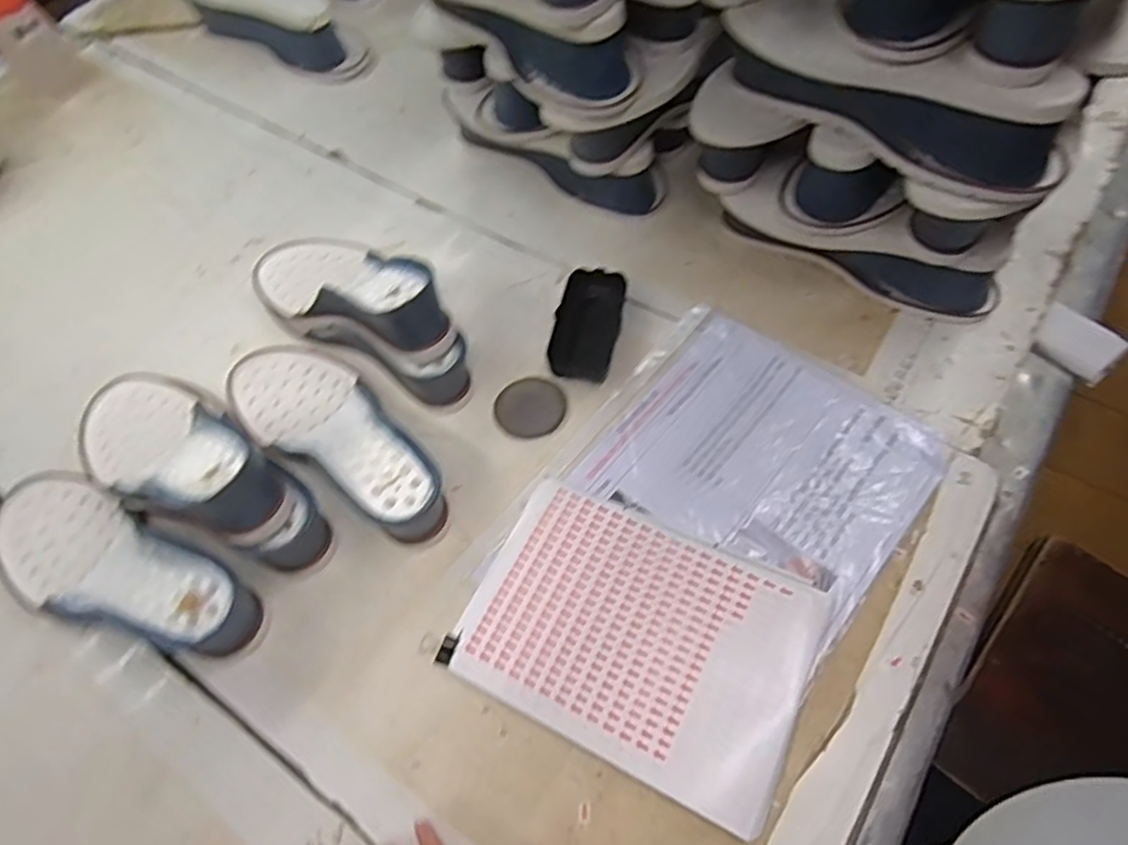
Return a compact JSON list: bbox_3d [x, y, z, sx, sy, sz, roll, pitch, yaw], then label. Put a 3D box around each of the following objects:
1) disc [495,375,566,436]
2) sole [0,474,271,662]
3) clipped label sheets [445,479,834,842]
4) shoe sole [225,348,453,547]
[{"bbox_3d":[-0.027,-0.013,0.540,0.053,0.004,0.055,-2,59,3],"label":"disc"},{"bbox_3d":[-0.312,0.101,0.466,0.232,0.051,0.082,21,63,16],"label":"sole"},{"bbox_3d":[0.049,0.136,0.441,0.209,0.008,0.153,22,63,16],"label":"clipped label sheets"},{"bbox_3d":[-0.171,0.001,0.517,0.233,0.050,0.084,31,66,21],"label":"shoe sole"}]

